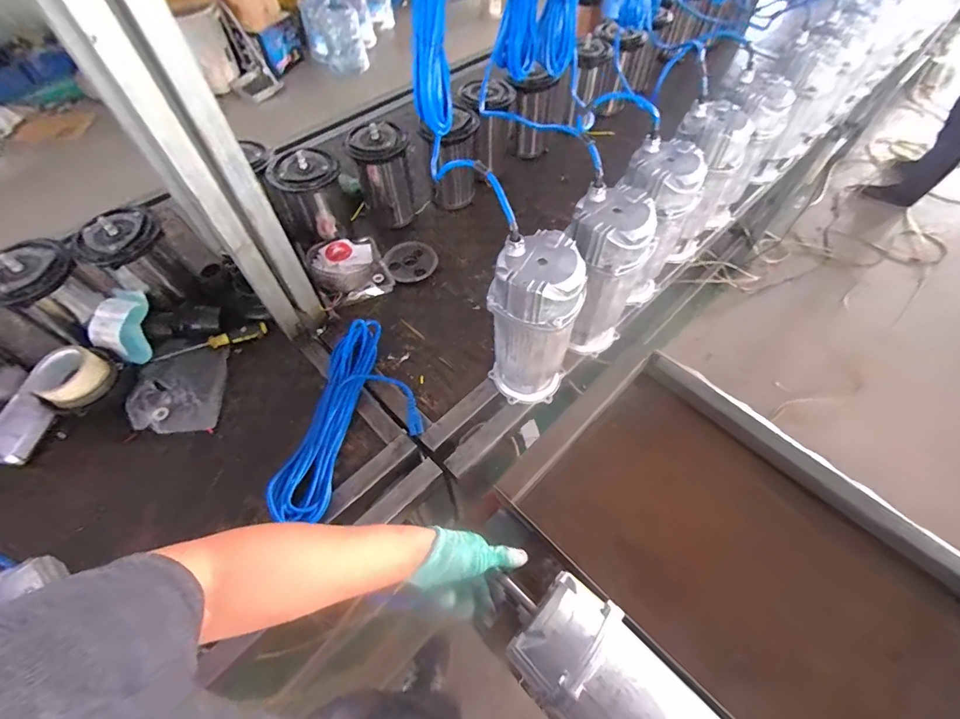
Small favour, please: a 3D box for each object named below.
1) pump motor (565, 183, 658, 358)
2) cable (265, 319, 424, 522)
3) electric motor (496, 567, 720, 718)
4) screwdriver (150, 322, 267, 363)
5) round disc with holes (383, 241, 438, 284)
[{"bbox_3d":[0.202,-0.137,0.743,0.125,0.291,0.120,-29,61,-17],"label":"pump motor"},{"bbox_3d":[-0.199,0.106,0.736,0.194,0.064,0.380,9,57,6],"label":"cable"},{"bbox_3d":[0.154,0.393,0.509,0.292,0.137,0.125,37,64,22],"label":"electric motor"},{"bbox_3d":[-0.526,-0.033,0.837,0.206,0.025,0.025,-18,59,-11],"label":"screwdriver"},{"bbox_3d":[-0.158,-0.228,0.980,0.110,0.013,0.110,0,57,0],"label":"round disc with holes"}]

